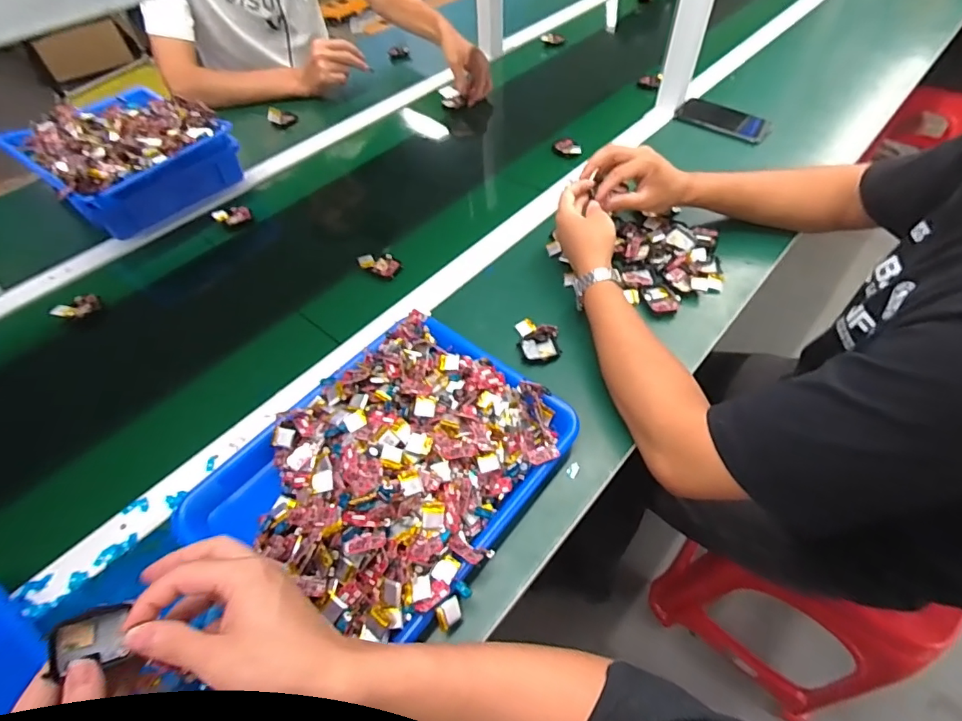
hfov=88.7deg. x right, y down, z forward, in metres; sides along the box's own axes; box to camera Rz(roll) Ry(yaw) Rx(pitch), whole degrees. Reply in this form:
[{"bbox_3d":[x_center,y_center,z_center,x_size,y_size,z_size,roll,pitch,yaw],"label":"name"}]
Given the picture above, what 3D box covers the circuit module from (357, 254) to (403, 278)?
[{"bbox_3d":[-0.141,-0.137,0.691,0.057,0.017,0.035,14,55,13],"label":"circuit module"}]

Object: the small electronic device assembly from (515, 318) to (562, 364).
[{"bbox_3d":[0.069,-0.024,0.596,0.050,0.019,0.059,-1,53,2],"label":"small electronic device assembly"}]

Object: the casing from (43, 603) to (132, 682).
[{"bbox_3d":[-0.244,0.174,0.307,0.004,0.038,0.037,-6,83,40],"label":"casing"}]

